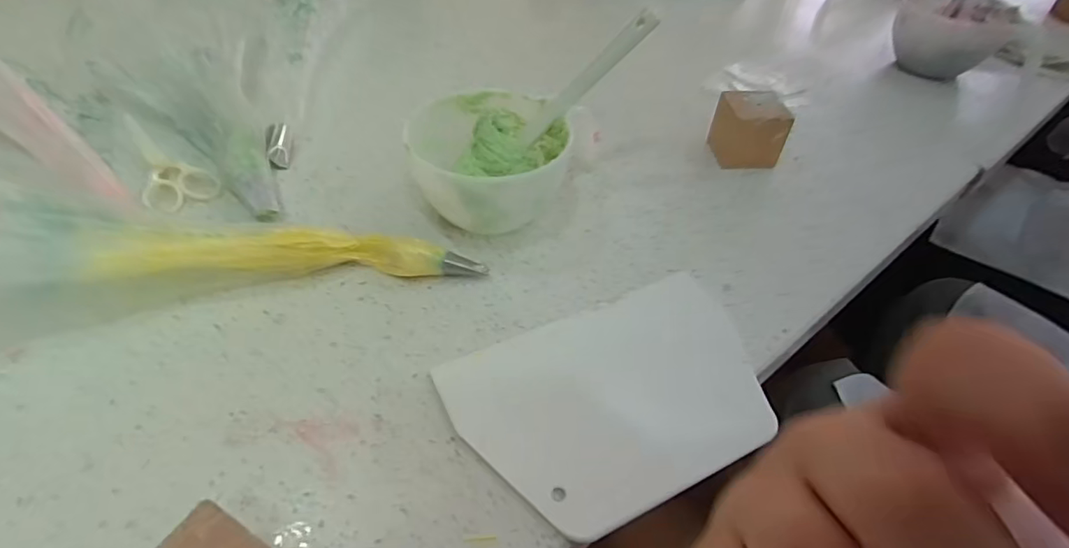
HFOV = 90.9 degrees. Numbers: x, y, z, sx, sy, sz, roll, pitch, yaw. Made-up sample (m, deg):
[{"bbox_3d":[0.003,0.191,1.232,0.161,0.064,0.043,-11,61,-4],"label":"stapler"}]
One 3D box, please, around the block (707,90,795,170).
[{"bbox_3d":[0.197,-0.134,0.488,0.056,0.051,0.058,2,46,-2],"label":"block"}]

